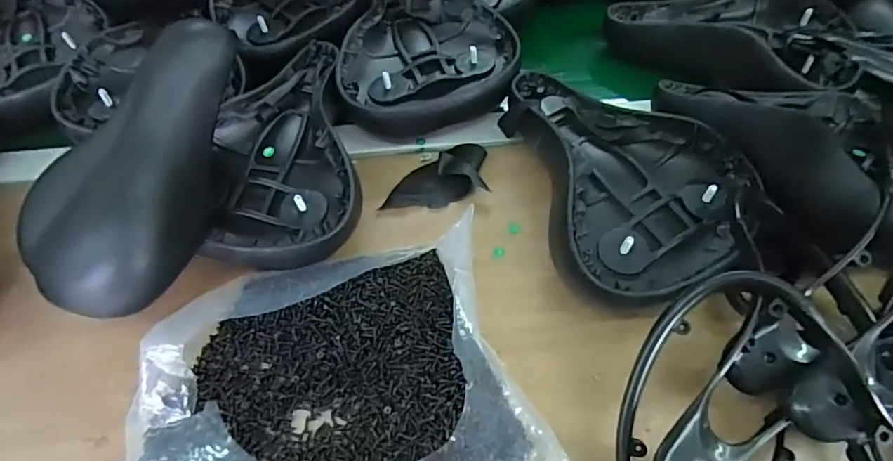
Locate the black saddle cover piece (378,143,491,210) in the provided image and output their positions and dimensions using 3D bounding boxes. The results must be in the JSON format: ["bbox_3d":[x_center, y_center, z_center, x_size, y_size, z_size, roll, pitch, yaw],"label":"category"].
[{"bbox_3d":[-0.010,-0.049,0.506,0.104,0.023,0.052,-13,59,-7],"label":"black saddle cover piece"}]

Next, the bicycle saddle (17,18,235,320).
[{"bbox_3d":[-0.254,-0.057,0.430,0.146,0.059,0.243,14,75,9],"label":"bicycle saddle"}]

